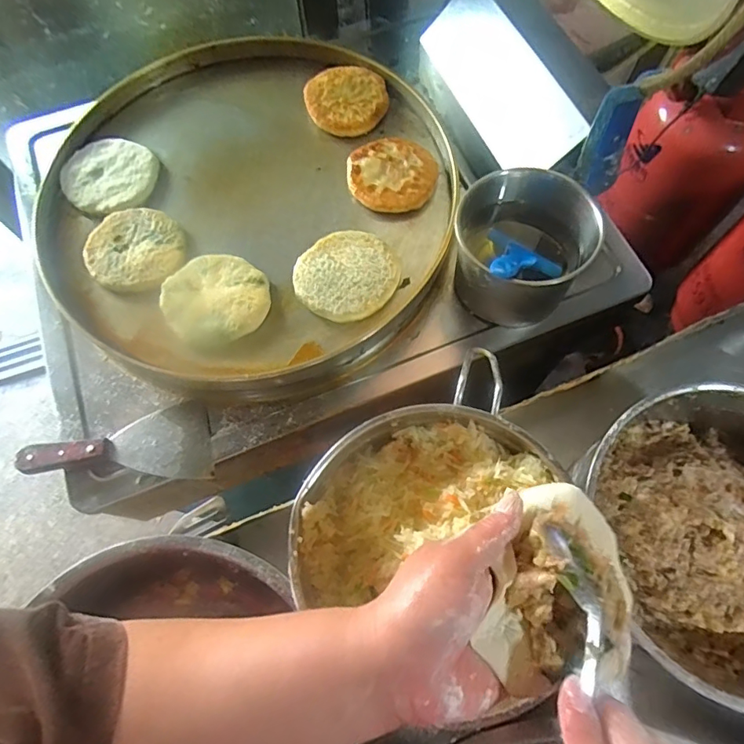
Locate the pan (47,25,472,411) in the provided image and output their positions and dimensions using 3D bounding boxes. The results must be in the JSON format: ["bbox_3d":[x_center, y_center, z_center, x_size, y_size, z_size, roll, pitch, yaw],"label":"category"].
[{"bbox_3d":[-0.146,-0.219,0.648,0.485,0.062,0.500,-1,70,2],"label":"pan"}]

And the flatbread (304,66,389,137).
[{"bbox_3d":[-0.034,-0.377,0.697,0.109,0.015,0.112,-17,70,-4],"label":"flatbread"}]

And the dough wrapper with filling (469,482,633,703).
[{"bbox_3d":[0.111,0.122,0.285,0.080,0.048,0.114,17,71,8],"label":"dough wrapper with filling"}]

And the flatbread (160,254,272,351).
[{"bbox_3d":[-0.187,-0.089,0.590,0.119,0.008,0.115,-1,70,2],"label":"flatbread"}]

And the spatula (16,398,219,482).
[{"bbox_3d":[-0.282,0.078,0.567,0.199,0.035,0.089,-4,70,1],"label":"spatula"}]

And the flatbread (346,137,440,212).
[{"bbox_3d":[0.026,-0.255,0.651,0.110,0.021,0.112,-24,71,-7],"label":"flatbread"}]

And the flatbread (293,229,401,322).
[{"bbox_3d":[-0.031,-0.114,0.599,0.111,0.024,0.117,-1,70,2],"label":"flatbread"}]

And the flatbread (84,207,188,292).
[{"bbox_3d":[-0.291,-0.152,0.616,0.114,0.008,0.115,-1,70,2],"label":"flatbread"}]

